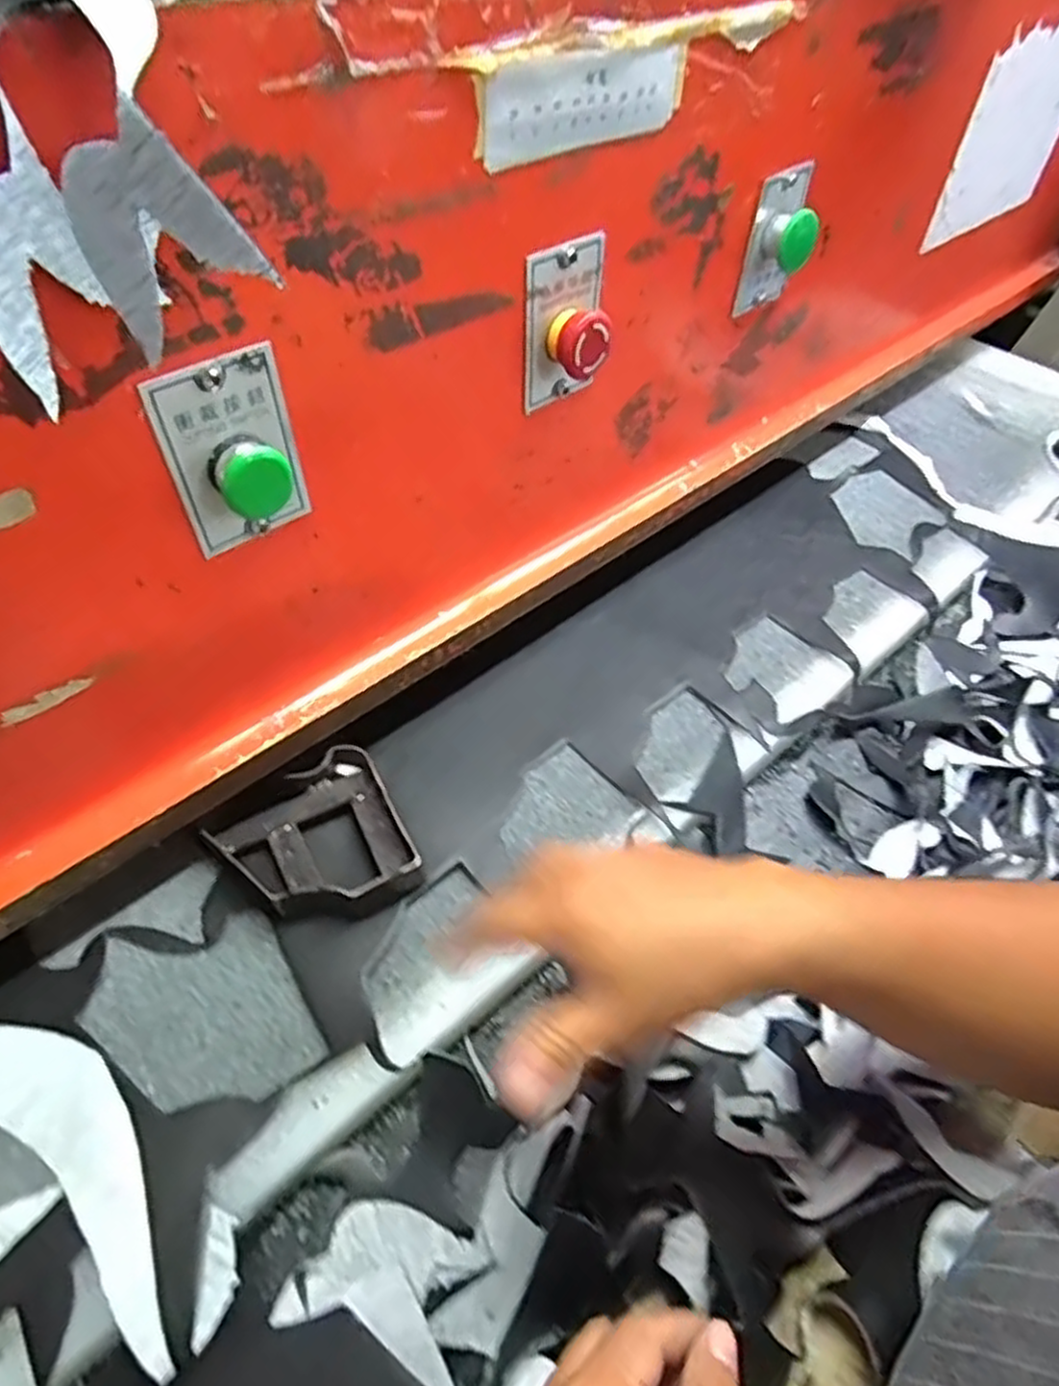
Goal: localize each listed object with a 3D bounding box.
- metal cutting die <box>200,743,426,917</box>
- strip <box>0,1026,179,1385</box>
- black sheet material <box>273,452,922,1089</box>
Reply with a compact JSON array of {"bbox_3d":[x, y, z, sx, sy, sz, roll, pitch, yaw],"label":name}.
[{"bbox_3d":[-0.132,0.096,0.466,0.104,0.029,0.112,-34,58,-27],"label":"metal cutting die"},{"bbox_3d":[-0.265,0.222,0.369,0.259,0.013,0.093,17,51,12],"label":"strip"},{"bbox_3d":[0.081,-0.012,0.584,0.635,0.014,0.191,-33,58,-26],"label":"black sheet material"}]

